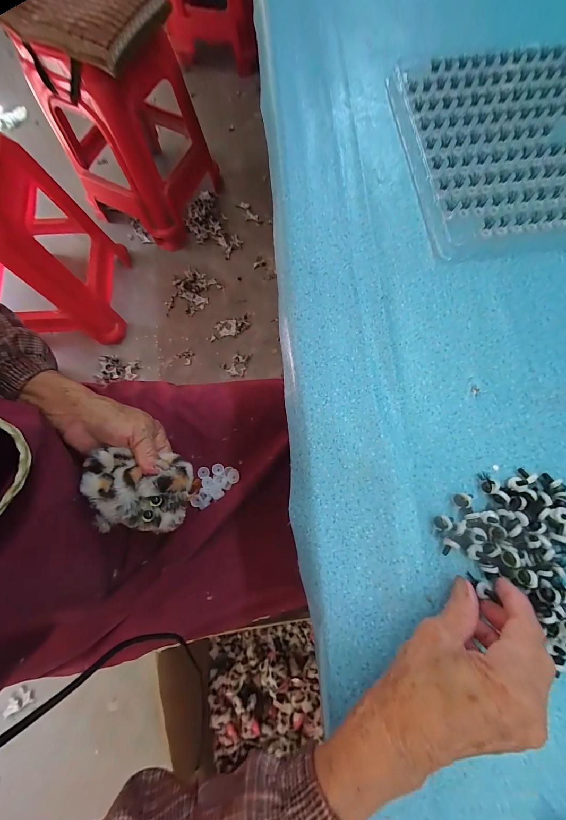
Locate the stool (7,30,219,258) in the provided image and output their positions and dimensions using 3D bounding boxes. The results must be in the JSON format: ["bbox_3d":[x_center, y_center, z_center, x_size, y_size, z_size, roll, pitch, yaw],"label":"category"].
[{"bbox_3d":[-0.504,-0.948,1.056,0.415,0.511,0.440,32,80,6],"label":"stool"}]

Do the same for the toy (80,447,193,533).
[{"bbox_3d":[-0.146,0.085,0.315,0.093,0.050,0.079,7,79,2],"label":"toy"}]

